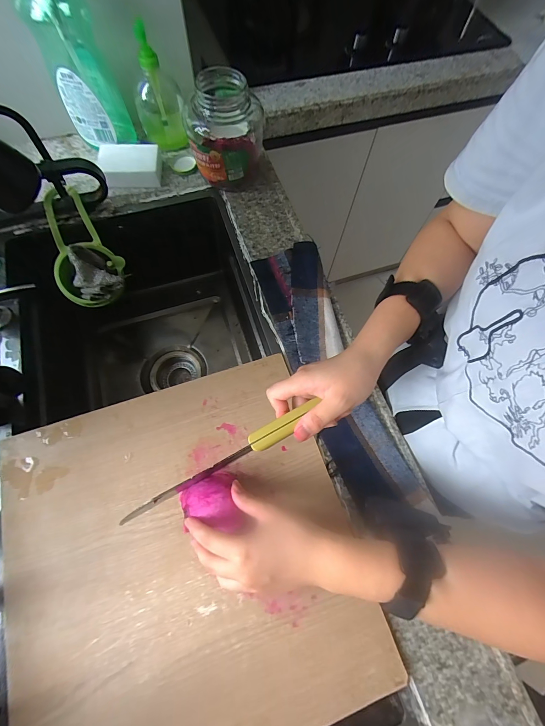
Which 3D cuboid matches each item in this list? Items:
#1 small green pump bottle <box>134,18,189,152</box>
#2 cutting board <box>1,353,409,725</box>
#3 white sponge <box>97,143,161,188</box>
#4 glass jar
[{"bbox_3d":[-0.198,-0.465,0.527,0.082,0.150,0.068,-16,70,-8],"label":"small green pump bottle"},{"bbox_3d":[-0.101,0.213,0.354,0.372,0.013,0.383,-18,70,-8],"label":"cutting board"},{"bbox_3d":[-0.254,-0.354,0.553,0.105,0.035,0.081,-10,69,-5],"label":"white sponge"},{"bbox_3d":[-0.078,-0.384,0.517,0.118,0.141,0.128,0,69,-1],"label":"glass jar"}]

